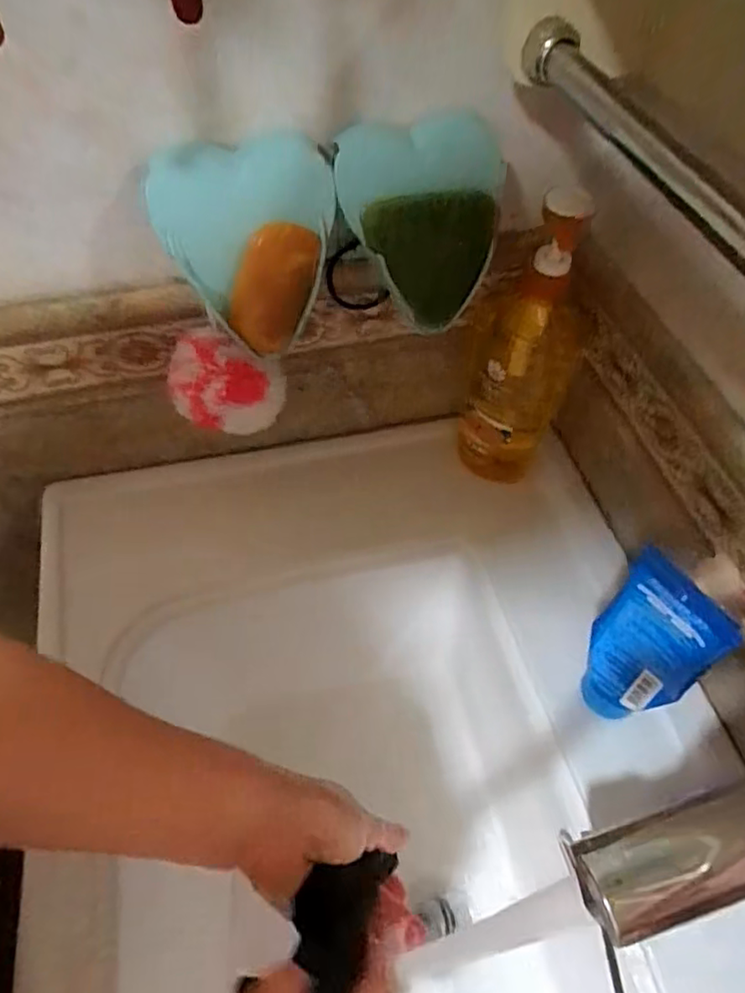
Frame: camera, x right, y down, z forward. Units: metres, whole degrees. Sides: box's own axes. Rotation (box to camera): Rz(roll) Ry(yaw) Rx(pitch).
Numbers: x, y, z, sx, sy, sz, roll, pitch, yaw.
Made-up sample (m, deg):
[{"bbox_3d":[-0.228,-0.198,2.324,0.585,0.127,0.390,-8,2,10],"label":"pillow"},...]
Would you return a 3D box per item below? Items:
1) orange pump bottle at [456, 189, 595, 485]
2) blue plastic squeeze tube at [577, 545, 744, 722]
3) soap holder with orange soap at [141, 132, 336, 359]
[{"bbox_3d":[0.120,-0.123,0.482,0.083,0.236,0.086,5,54,1],"label":"orange pump bottle"},{"bbox_3d":[0.168,0.098,0.384,0.026,0.137,0.067,-32,61,-23],"label":"blue plastic squeeze tube"},{"bbox_3d":[-0.079,-0.152,0.369,0.108,0.093,0.072,1,54,-1],"label":"soap holder with orange soap"}]

